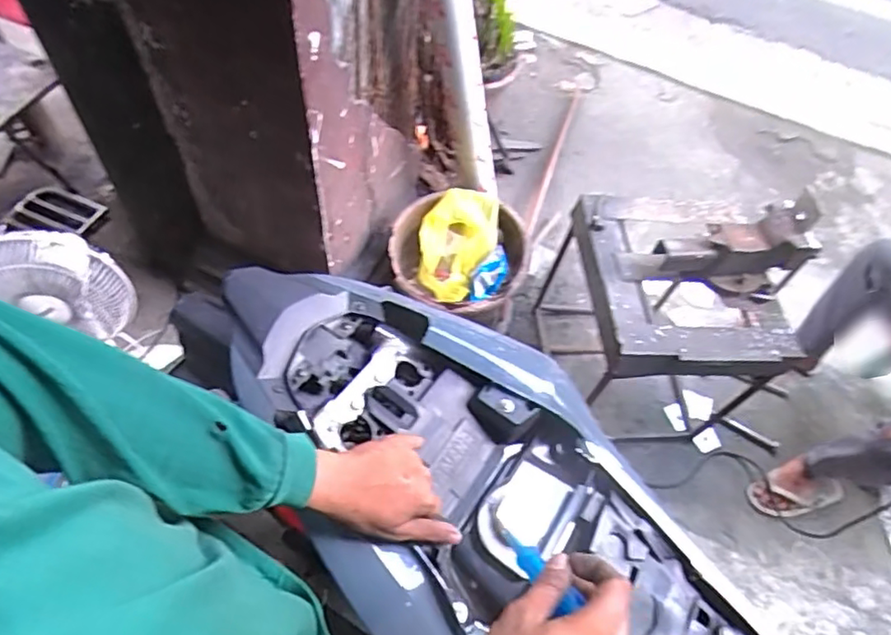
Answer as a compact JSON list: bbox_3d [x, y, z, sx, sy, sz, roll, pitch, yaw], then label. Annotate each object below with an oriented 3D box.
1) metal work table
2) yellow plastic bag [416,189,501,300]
[{"bbox_3d":[0.524,-0.013,1.464,0.433,0.616,0.448,-1,58,-6],"label":"metal work table"},{"bbox_3d":[0.029,-0.202,1.544,0.183,0.118,0.317,27,59,12],"label":"yellow plastic bag"}]

